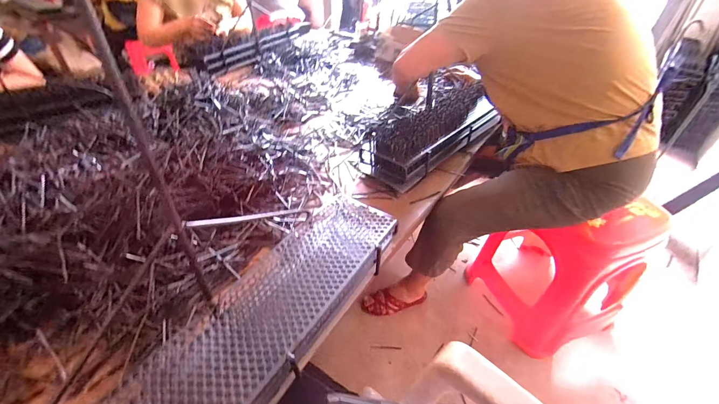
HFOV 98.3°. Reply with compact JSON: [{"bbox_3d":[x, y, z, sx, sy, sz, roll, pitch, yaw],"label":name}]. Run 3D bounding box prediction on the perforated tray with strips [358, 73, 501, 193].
[{"bbox_3d":[0.230,-0.219,0.927,0.501,0.121,0.175,-32,50,-31],"label":"perforated tray with strips"}]

